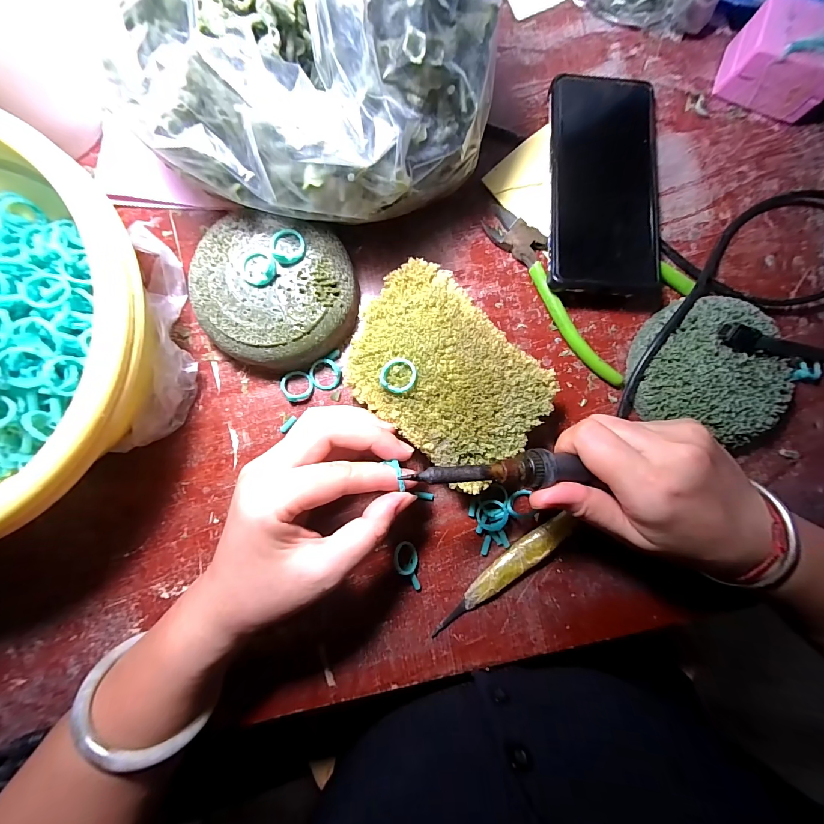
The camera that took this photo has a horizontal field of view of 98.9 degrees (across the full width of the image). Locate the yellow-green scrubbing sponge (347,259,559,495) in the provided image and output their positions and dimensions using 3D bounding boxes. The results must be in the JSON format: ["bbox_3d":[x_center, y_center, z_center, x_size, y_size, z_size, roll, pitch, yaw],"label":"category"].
[{"bbox_3d":[0.019,-0.024,0.236,0.131,0.042,0.091,43,87,0],"label":"yellow-green scrubbing sponge"}]

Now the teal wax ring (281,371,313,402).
[{"bbox_3d":[-0.081,-0.019,0.251,0.021,0.008,0.021,0,88,-2],"label":"teal wax ring"}]

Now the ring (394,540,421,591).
[{"bbox_3d":[-0.003,0.107,0.242,0.016,0.017,0.035,-5,88,-2],"label":"ring"}]

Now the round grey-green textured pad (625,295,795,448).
[{"bbox_3d":[0.210,-0.031,0.248,0.102,0.024,0.093,0,88,-2],"label":"round grey-green textured pad"}]

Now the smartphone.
[{"bbox_3d":[0.139,-0.163,0.251,0.082,0.008,0.162,4,83,-3],"label":"smartphone"}]

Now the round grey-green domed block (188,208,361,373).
[{"bbox_3d":[-0.089,-0.077,0.238,0.098,0.039,0.093,0,88,-2],"label":"round grey-green domed block"}]

